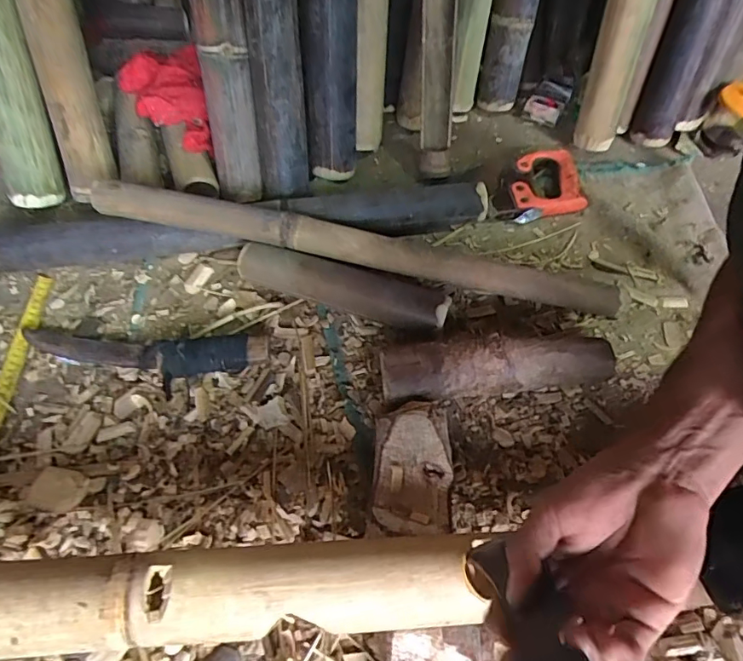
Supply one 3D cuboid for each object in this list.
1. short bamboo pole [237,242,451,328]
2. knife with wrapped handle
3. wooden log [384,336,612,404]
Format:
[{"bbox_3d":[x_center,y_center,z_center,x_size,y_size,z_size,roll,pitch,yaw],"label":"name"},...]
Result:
[{"bbox_3d":[-0.035,-0.049,0.605,0.261,0.064,0.062,12,56,7],"label":"short bamboo pole"},{"bbox_3d":[-0.267,0.025,0.562,0.288,0.032,0.067,2,56,0],"label":"knife with wrapped handle"},{"bbox_3d":[0.136,0.047,0.538,0.248,0.069,0.055,-3,56,-3],"label":"wooden log"}]

